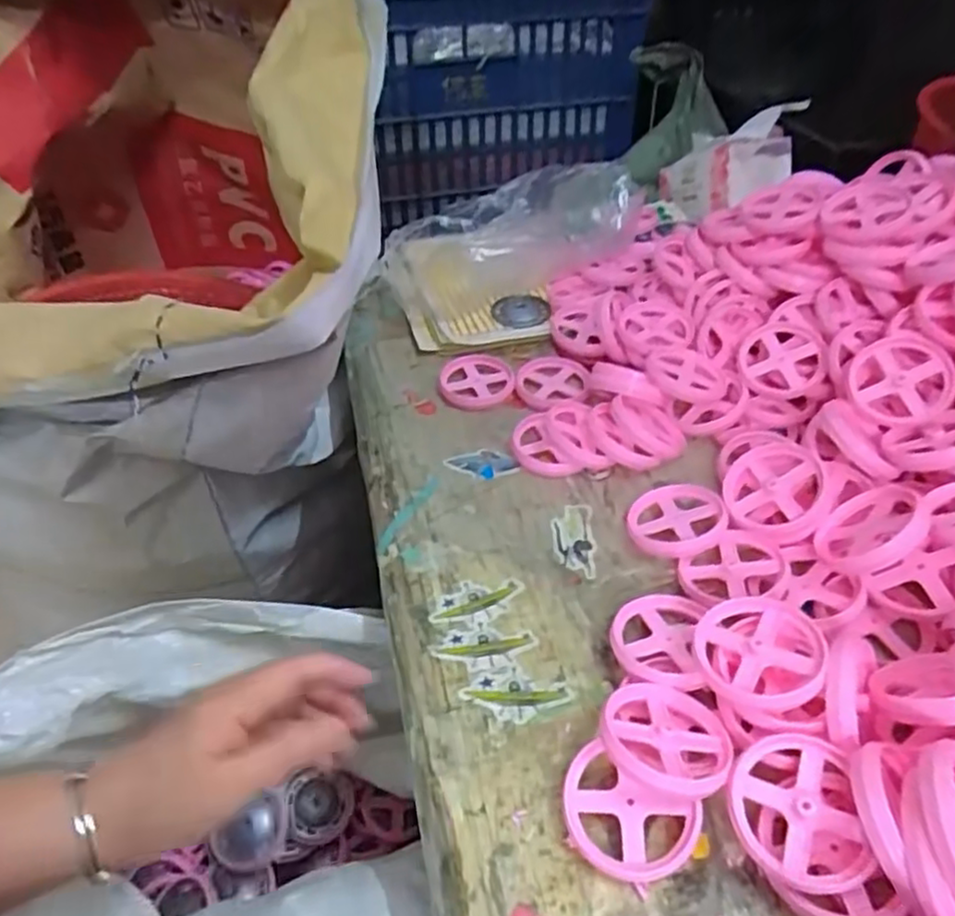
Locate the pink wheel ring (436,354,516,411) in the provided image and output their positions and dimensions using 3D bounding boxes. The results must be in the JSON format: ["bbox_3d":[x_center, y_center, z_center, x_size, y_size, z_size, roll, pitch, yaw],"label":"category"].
[{"bbox_3d":[-0.001,-0.069,0.599,0.064,0.008,0.067,-1,43,1],"label":"pink wheel ring"}]

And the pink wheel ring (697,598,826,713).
[{"bbox_3d":[0.147,0.100,0.360,0.062,0.013,0.065,-14,34,10],"label":"pink wheel ring"}]

